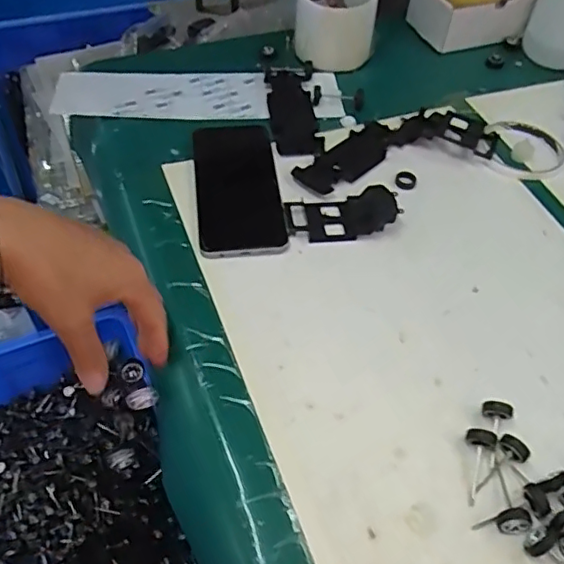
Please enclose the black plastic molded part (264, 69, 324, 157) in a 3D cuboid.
[{"bbox_3d":[0.009,-0.177,0.600,0.046,0.010,0.140,-6,53,-8],"label":"black plastic molded part"}]

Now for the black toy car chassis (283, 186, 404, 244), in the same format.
[{"bbox_3d":[0.051,-0.059,0.504,0.096,0.015,0.046,-8,53,-10],"label":"black toy car chassis"}]

